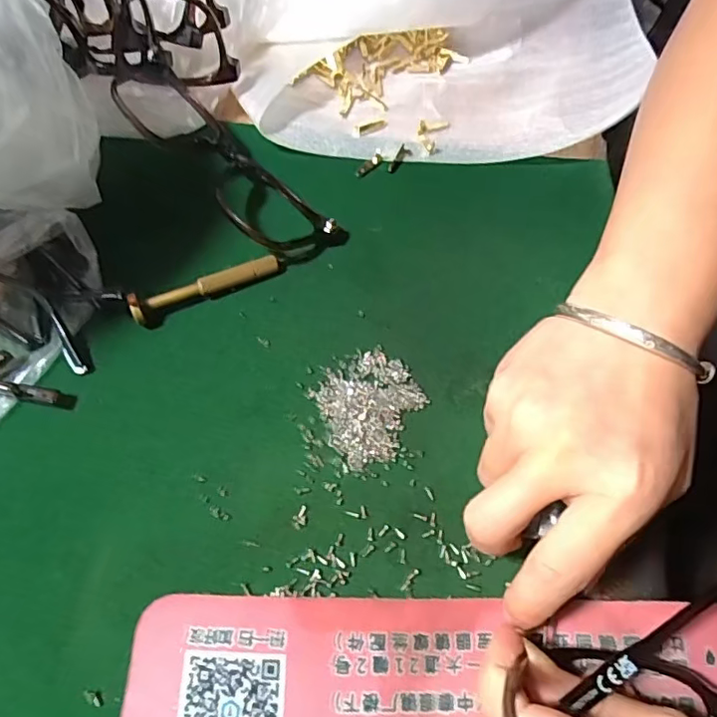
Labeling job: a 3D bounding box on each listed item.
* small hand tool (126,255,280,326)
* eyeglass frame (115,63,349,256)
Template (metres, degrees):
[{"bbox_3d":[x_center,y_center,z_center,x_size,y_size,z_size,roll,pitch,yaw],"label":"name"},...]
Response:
[{"bbox_3d":[-0.075,-0.036,0.275,0.074,0.015,0.010,-25,68,-13],"label":"small hand tool"},{"bbox_3d":[-0.074,-0.106,0.294,0.052,0.038,0.148,-42,73,-19],"label":"eyeglass frame"}]

